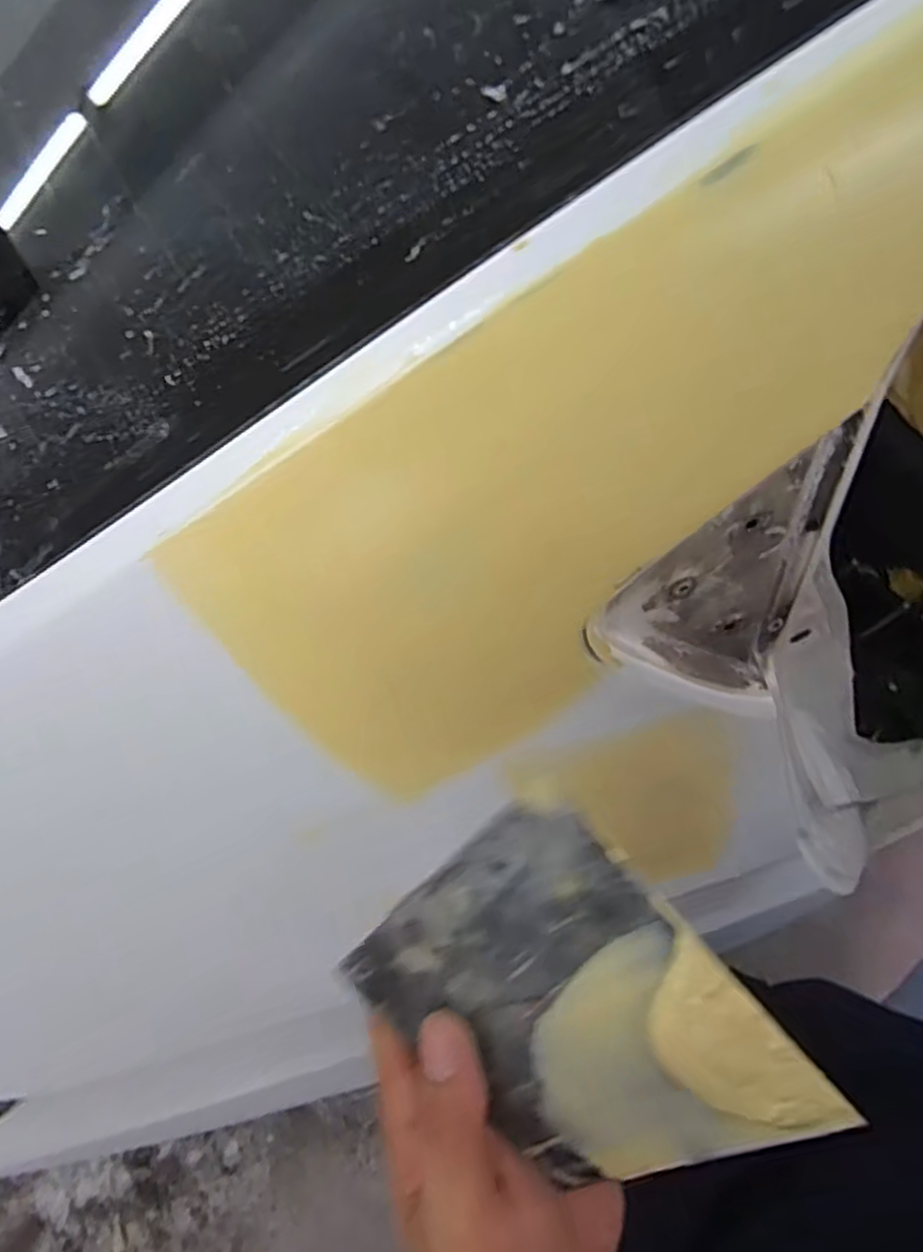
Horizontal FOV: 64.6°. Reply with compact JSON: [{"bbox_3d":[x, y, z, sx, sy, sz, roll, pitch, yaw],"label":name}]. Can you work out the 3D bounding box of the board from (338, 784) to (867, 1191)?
[{"bbox_3d":[0.034,0.119,0.215,0.095,0.009,0.131,-40,99,22],"label":"board"}]

